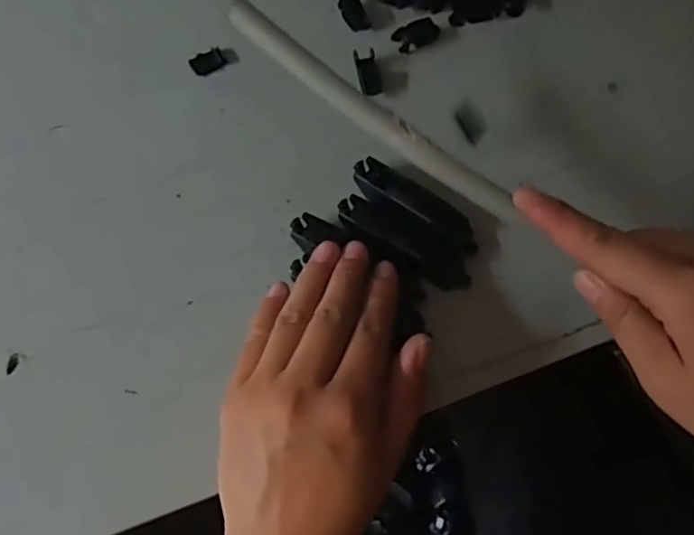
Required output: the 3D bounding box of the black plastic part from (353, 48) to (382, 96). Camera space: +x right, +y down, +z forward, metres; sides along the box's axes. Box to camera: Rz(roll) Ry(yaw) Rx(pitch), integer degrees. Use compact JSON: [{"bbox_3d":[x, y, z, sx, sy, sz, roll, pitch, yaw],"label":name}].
[{"bbox_3d":[0.013,-0.113,0.356,0.013,0.008,0.028,-12,70,-6],"label":"black plastic part"}]

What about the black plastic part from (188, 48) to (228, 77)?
[{"bbox_3d":[-0.081,-0.121,0.358,0.020,0.004,0.012,-23,72,-10],"label":"black plastic part"}]

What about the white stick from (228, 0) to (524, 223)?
[{"bbox_3d":[0.012,-0.068,0.269,0.151,0.009,0.014,36,74,-1],"label":"white stick"}]

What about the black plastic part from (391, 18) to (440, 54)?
[{"bbox_3d":[0.042,-0.140,0.367,0.030,0.007,0.013,-25,72,-10],"label":"black plastic part"}]

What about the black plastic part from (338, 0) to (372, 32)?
[{"bbox_3d":[0.004,-0.158,0.371,0.012,0.008,0.029,-21,72,-9],"label":"black plastic part"}]

